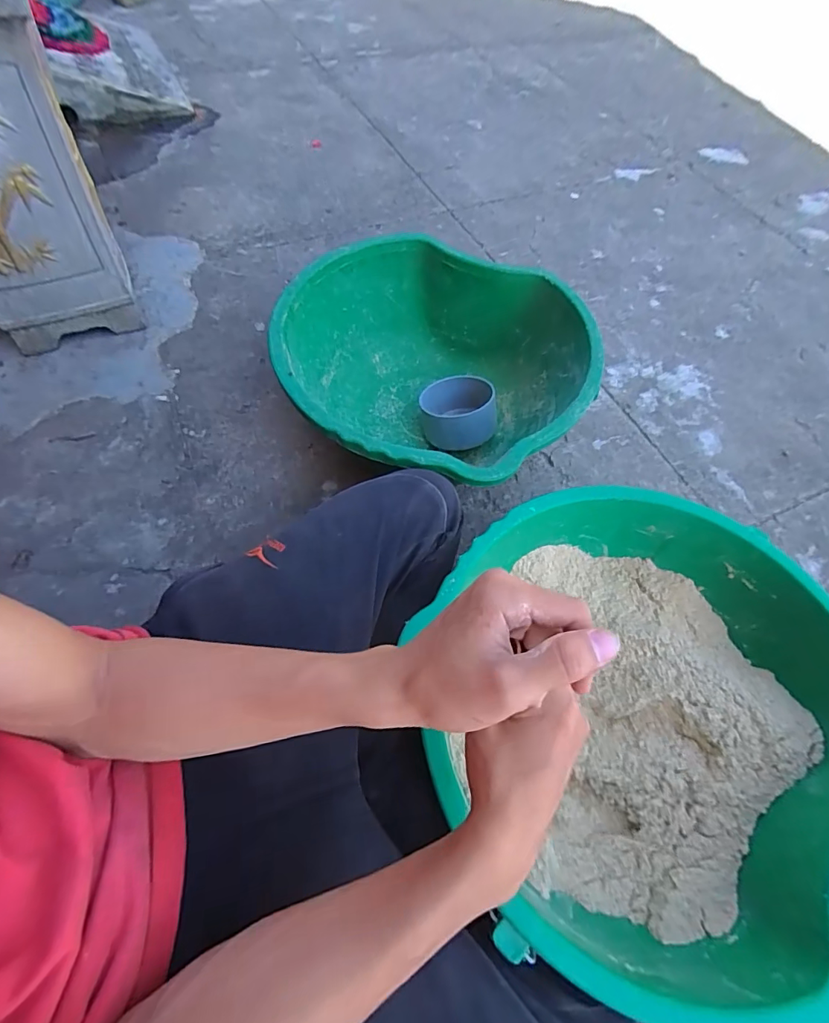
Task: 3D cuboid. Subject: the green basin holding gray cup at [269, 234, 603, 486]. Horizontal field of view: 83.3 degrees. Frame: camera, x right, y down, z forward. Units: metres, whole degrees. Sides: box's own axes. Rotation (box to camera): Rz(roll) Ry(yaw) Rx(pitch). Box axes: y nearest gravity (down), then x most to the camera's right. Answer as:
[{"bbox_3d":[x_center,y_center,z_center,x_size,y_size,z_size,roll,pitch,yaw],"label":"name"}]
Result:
[{"bbox_3d":[0.017,-0.195,0.733,0.443,0.202,0.424,2,60,-3],"label":"green basin holding gray cup"}]

